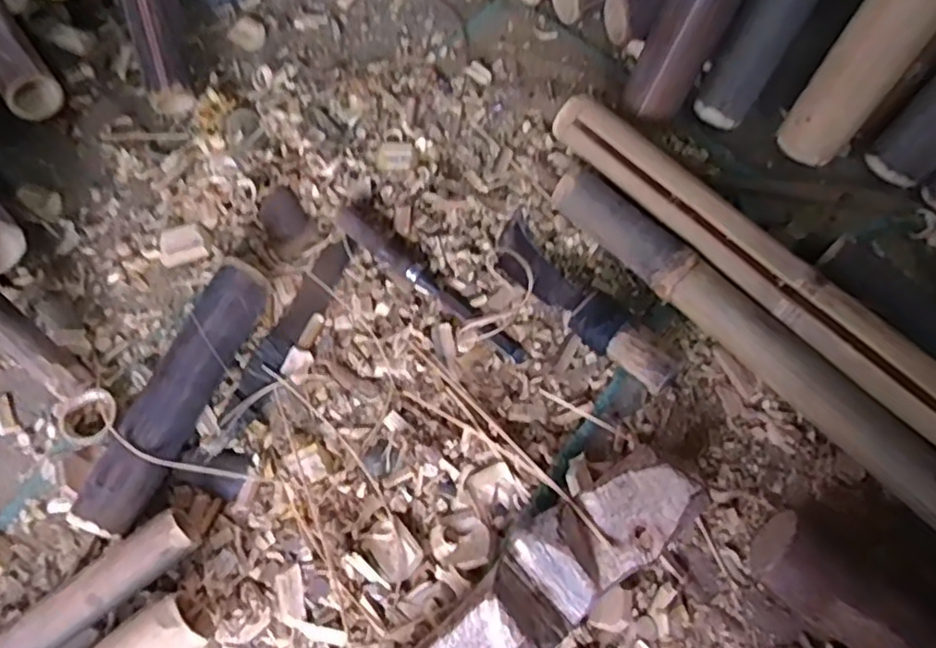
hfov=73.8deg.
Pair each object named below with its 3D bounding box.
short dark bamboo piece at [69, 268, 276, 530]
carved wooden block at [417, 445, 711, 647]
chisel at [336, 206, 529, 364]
[{"bbox_3d":[-0.271,0.066,0.595,0.054,0.060,0.269,20,71,9],"label":"short dark bamboo piece"},{"bbox_3d":[0.060,0.231,0.523,0.319,0.060,0.096,-39,74,-14],"label":"carved wooden block"},{"bbox_3d":[-0.039,-0.048,0.650,0.249,0.026,0.035,38,73,14],"label":"chisel"}]

